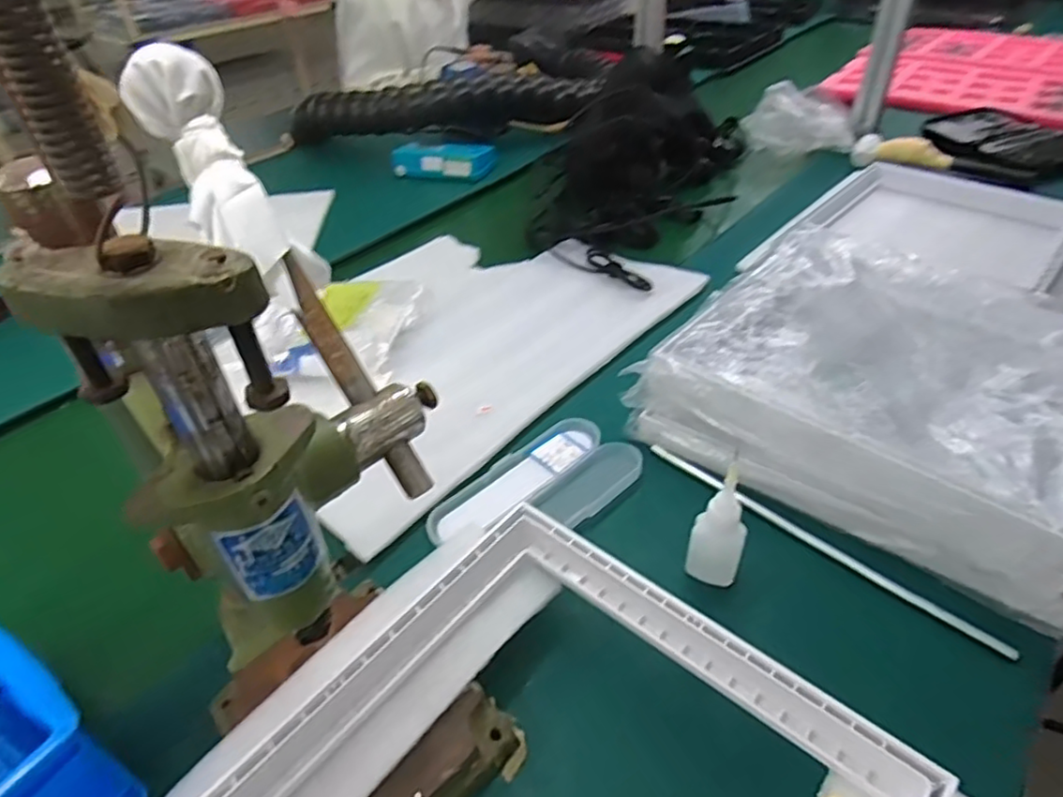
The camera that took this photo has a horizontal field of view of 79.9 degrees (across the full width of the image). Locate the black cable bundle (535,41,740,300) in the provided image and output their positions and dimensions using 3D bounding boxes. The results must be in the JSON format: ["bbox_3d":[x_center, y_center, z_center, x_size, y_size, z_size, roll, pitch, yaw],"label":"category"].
[{"bbox_3d":[0.163,-0.340,0.890,0.249,0.172,0.452,24,49,28],"label":"black cable bundle"}]

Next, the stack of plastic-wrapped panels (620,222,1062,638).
[{"bbox_3d":[0.303,-0.012,0.549,0.339,0.100,0.288,25,49,28],"label":"stack of plastic-wrapped panels"}]

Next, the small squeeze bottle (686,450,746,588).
[{"bbox_3d":[0.129,0.088,0.431,0.034,0.104,0.027,13,45,18],"label":"small squeeze bottle"}]

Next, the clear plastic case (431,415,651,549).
[{"bbox_3d":[0.004,0.077,0.523,0.173,0.015,0.094,-32,49,-28],"label":"clear plastic case"}]

